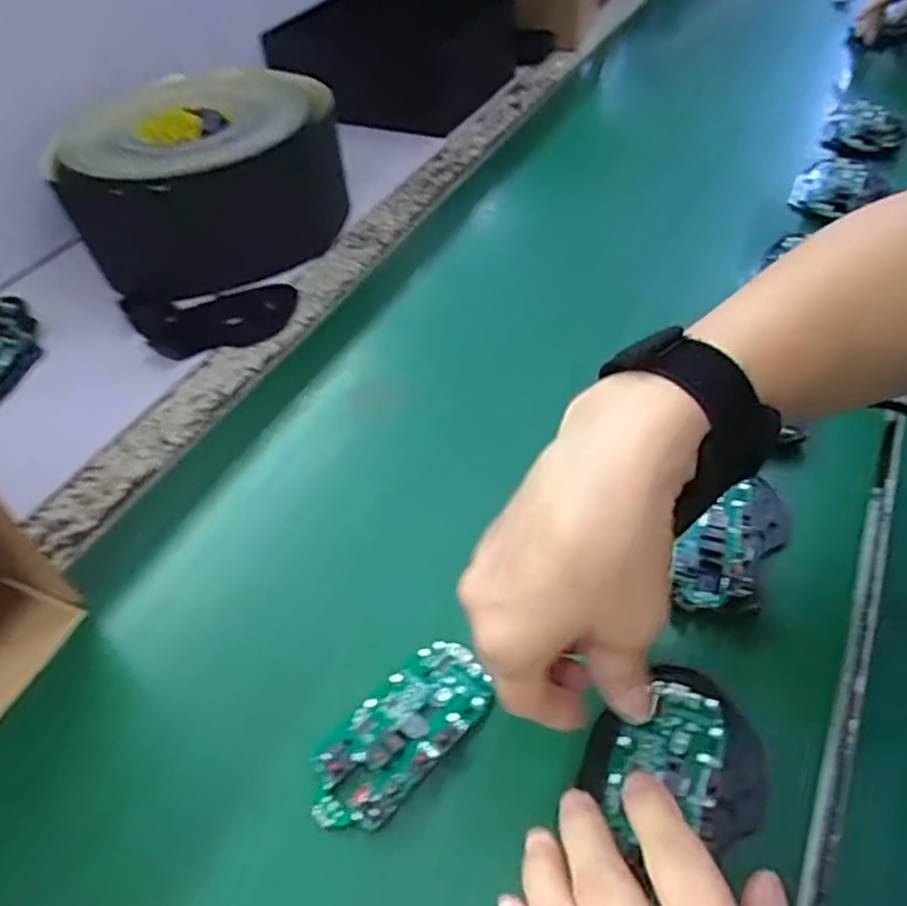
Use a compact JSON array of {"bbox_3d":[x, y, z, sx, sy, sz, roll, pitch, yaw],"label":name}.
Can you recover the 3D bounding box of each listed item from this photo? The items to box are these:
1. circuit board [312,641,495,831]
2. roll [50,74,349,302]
[{"bbox_3d":[-0.024,0.128,0.335,0.046,0.011,0.097,33,56,28],"label":"circuit board"},{"bbox_3d":[-0.221,-0.253,0.646,0.236,0.109,0.205,-20,50,-16],"label":"roll"}]

